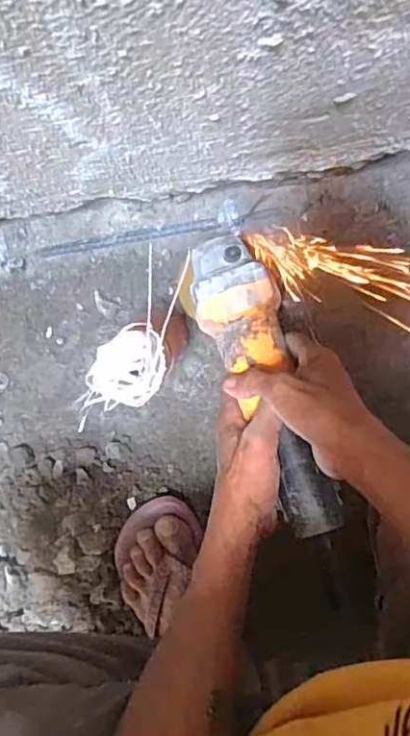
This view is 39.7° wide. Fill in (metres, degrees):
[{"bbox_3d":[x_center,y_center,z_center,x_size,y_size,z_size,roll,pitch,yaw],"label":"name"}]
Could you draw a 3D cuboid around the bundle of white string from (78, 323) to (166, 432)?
[{"bbox_3d":[-0.069,0.006,0.453,0.083,0.022,0.056,-33,93,9],"label":"bundle of white string"}]

